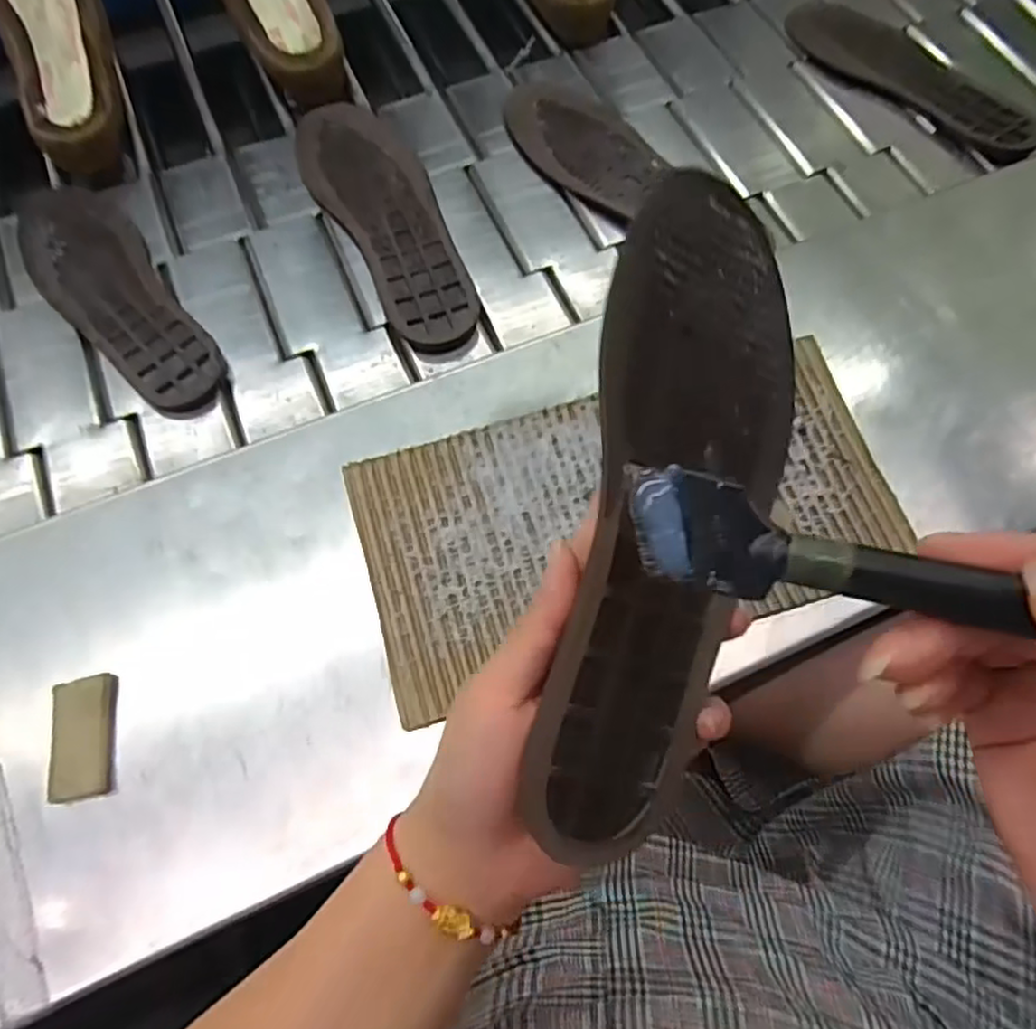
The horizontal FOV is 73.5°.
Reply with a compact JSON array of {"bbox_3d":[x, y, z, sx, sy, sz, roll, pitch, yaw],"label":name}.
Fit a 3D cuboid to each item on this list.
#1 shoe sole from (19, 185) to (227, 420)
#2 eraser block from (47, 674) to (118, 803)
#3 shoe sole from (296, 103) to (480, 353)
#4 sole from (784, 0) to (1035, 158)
[{"bbox_3d":[-0.303,-0.165,0.521,0.078,0.011,0.248,-36,70,-14],"label":"shoe sole"},{"bbox_3d":[-0.225,0.114,0.357,0.029,0.009,0.060,-6,66,-5],"label":"eraser block"},{"bbox_3d":[-0.106,-0.240,0.550,0.084,0.014,0.268,-24,68,-10],"label":"shoe sole"},{"bbox_3d":[0.351,-0.395,0.620,0.245,0.015,0.087,42,73,17],"label":"sole"}]

